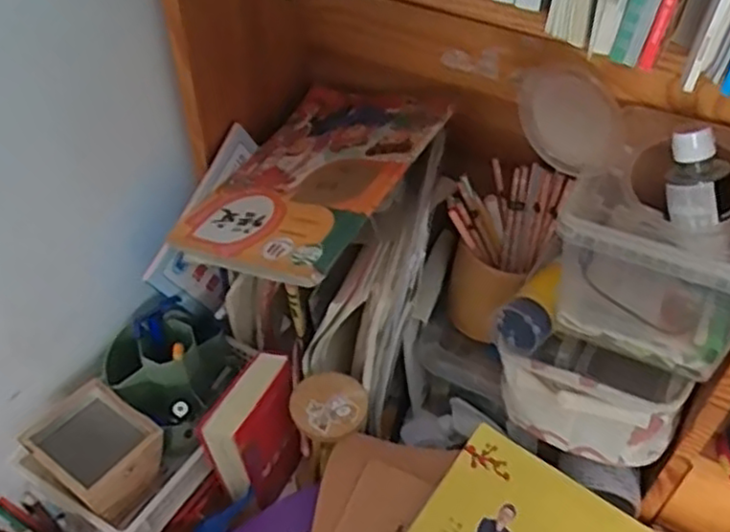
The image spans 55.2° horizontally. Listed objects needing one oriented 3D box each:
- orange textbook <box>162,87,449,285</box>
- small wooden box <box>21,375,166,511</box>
[{"bbox_3d":[-0.044,-0.092,0.674,0.180,0.018,0.266,15,52,34],"label":"orange textbook"},{"bbox_3d":[-0.248,0.177,0.653,0.096,0.077,0.089,30,52,24],"label":"small wooden box"}]

